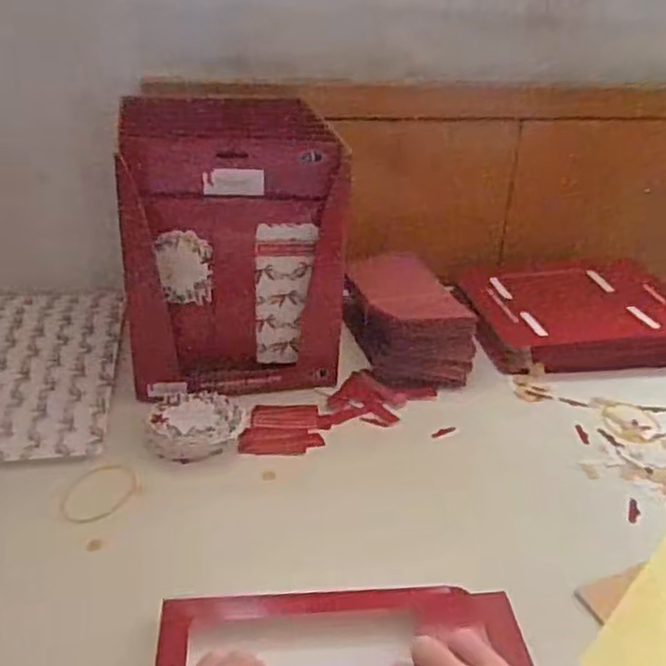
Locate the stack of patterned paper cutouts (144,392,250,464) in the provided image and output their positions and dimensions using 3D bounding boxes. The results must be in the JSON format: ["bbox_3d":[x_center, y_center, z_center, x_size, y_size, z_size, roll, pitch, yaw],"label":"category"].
[{"bbox_3d":[-0.124,0.084,0.620,0.087,0.027,0.072,-6,29,-13],"label":"stack of patterned paper cutouts"}]

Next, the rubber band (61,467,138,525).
[{"bbox_3d":[-0.189,0.129,0.555,0.050,0.004,0.066,19,36,11],"label":"rubber band"}]

